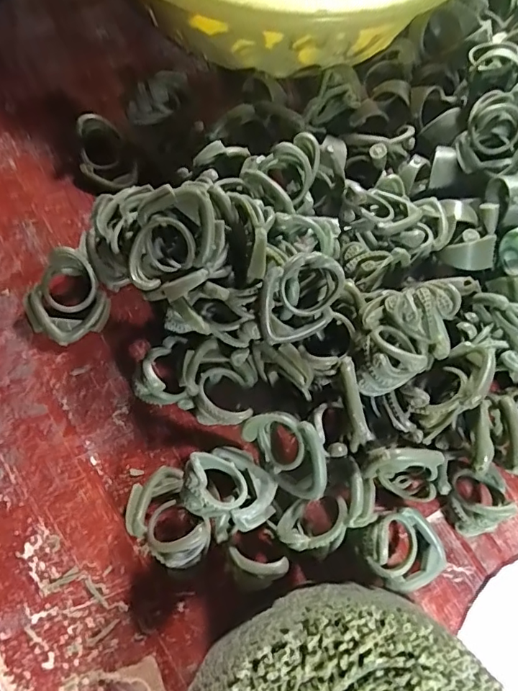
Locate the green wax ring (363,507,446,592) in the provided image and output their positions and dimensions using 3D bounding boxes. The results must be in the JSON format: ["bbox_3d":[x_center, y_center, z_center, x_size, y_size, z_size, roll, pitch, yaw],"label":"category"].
[{"bbox_3d":[0.055,0.078,0.188,0.030,0.024,0.028,2,66,-3],"label":"green wax ring"}]

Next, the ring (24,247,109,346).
[{"bbox_3d":[-0.086,-0.021,0.212,0.034,0.022,0.032,2,66,-3],"label":"ring"}]

